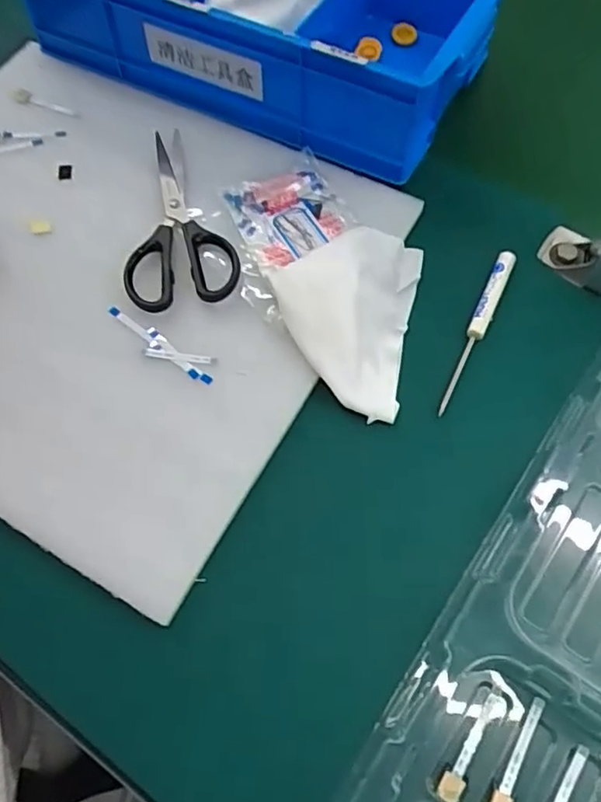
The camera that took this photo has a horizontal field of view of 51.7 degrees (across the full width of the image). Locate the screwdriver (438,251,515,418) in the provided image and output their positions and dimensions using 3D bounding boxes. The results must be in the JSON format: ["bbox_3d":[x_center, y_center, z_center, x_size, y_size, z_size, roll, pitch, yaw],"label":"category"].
[{"bbox_3d":[0.117,-0.048,0.408,0.012,0.013,0.125,23,68,13],"label":"screwdriver"}]

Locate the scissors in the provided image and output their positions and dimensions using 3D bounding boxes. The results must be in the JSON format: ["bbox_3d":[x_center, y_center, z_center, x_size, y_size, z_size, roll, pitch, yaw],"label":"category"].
[{"bbox_3d":[-0.093,-0.145,0.454,0.075,0.014,0.180,-10,65,-3],"label":"scissors"}]

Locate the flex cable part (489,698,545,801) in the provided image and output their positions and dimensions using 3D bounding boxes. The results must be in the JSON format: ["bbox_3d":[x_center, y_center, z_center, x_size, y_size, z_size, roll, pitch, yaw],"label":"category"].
[{"bbox_3d":[0.108,0.177,0.306,0.010,0.004,0.059,26,76,12],"label":"flex cable part"}]

